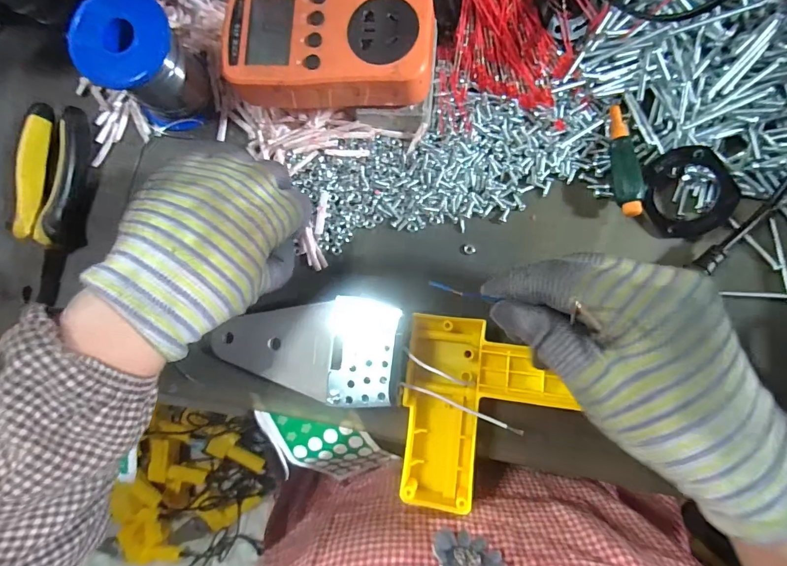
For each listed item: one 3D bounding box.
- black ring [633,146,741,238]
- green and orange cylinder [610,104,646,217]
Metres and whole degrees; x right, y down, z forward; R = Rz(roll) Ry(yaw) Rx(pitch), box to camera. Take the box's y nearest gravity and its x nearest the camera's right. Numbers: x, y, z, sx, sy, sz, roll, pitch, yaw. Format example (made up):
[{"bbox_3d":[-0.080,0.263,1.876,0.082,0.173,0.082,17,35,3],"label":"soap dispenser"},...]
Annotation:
[{"bbox_3d":[0.191,-0.059,0.256,0.051,0.018,0.056,0,86,5],"label":"black ring"},{"bbox_3d":[0.152,-0.082,0.259,0.017,0.011,0.077,-3,78,6],"label":"green and orange cylinder"}]

